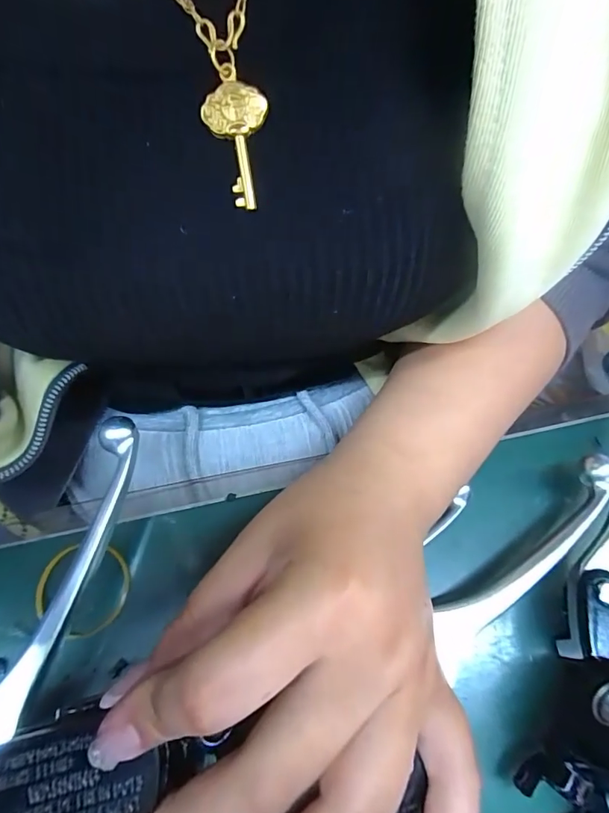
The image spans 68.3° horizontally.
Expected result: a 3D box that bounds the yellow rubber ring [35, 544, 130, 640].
[{"bbox_3d":[-0.108,0.088,0.216,0.043,0.004,0.041,1,62,-2],"label":"yellow rubber ring"}]

